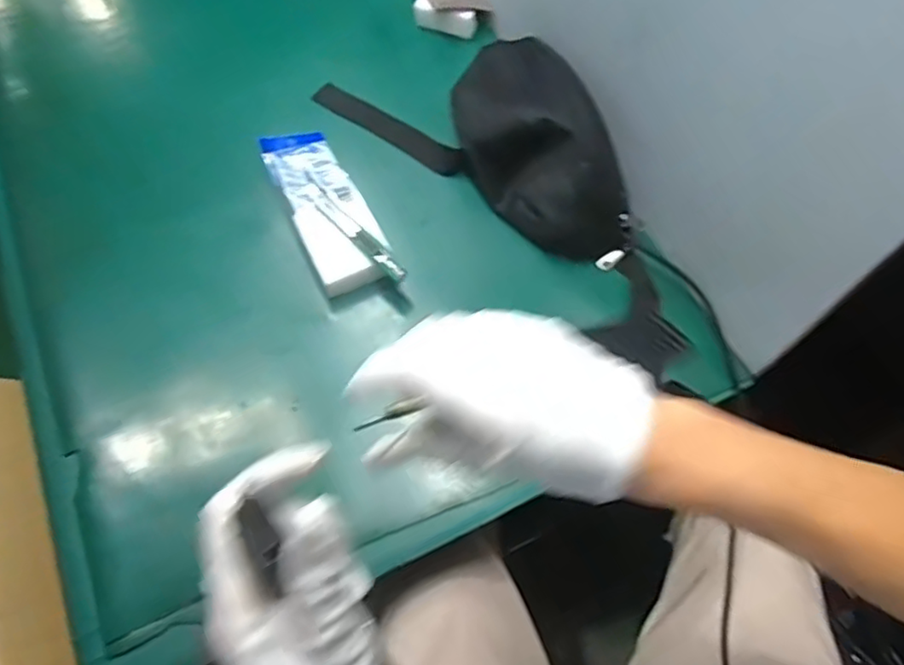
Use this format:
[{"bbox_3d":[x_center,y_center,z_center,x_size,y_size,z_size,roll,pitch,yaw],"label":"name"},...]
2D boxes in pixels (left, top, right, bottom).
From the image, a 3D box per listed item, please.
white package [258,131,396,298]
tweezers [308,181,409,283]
[{"bbox_3d":[-0.133,-0.136,0.657,0.072,0.025,0.212,-25,66,-12],"label":"white package"},{"bbox_3d":[-0.094,-0.099,0.623,0.017,0.015,0.149,-38,69,-17],"label":"tweezers"}]

